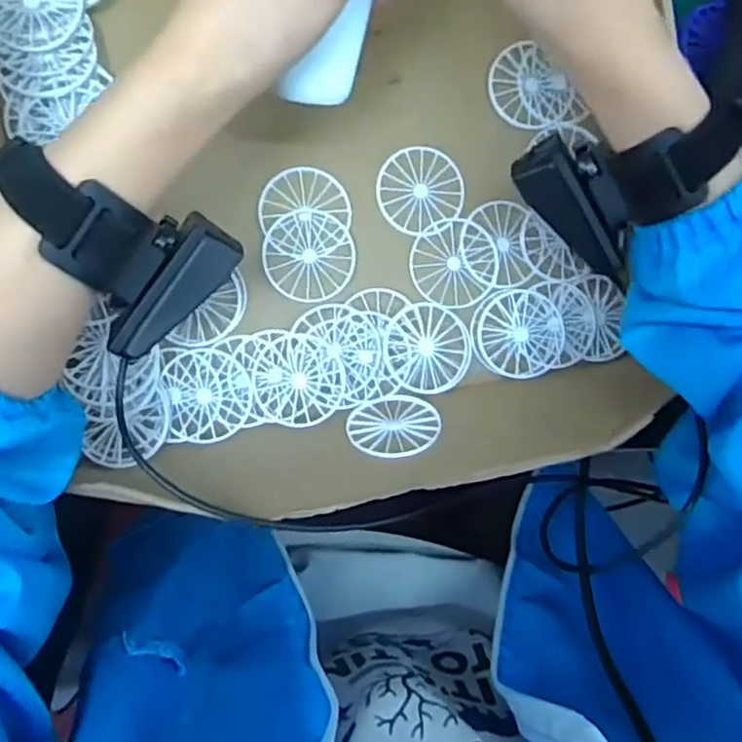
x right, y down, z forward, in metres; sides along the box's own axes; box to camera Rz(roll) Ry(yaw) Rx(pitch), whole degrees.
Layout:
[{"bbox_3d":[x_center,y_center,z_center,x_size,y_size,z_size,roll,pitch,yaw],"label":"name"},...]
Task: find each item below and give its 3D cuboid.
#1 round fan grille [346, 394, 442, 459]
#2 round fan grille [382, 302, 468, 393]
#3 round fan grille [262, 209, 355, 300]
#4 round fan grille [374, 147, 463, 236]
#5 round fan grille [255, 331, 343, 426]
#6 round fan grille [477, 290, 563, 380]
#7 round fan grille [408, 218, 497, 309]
[{"bbox_3d":[0.013,0.030,0.374,0.050,0.046,0.004,-3,128,1],"label":"round fan grille"},{"bbox_3d":[0.032,-0.013,0.394,0.049,0.005,0.050,0,91,-9],"label":"round fan grille"},{"bbox_3d":[-0.034,-0.065,0.386,0.050,0.004,0.050,0,91,-9],"label":"round fan grille"},{"bbox_3d":[0.029,-0.104,0.397,0.049,0.005,0.048,0,91,-9],"label":"round fan grille"},{"bbox_3d":[-0.040,0.005,0.382,0.049,0.008,0.050,0,91,-9],"label":"round fan grille"},{"bbox_3d":[0.087,-0.021,0.399,0.049,0.006,0.050,0,91,-9],"label":"round fan grille"},{"bbox_3d":[0.049,-0.062,0.396,0.049,0.004,0.050,0,91,-9],"label":"round fan grille"}]

